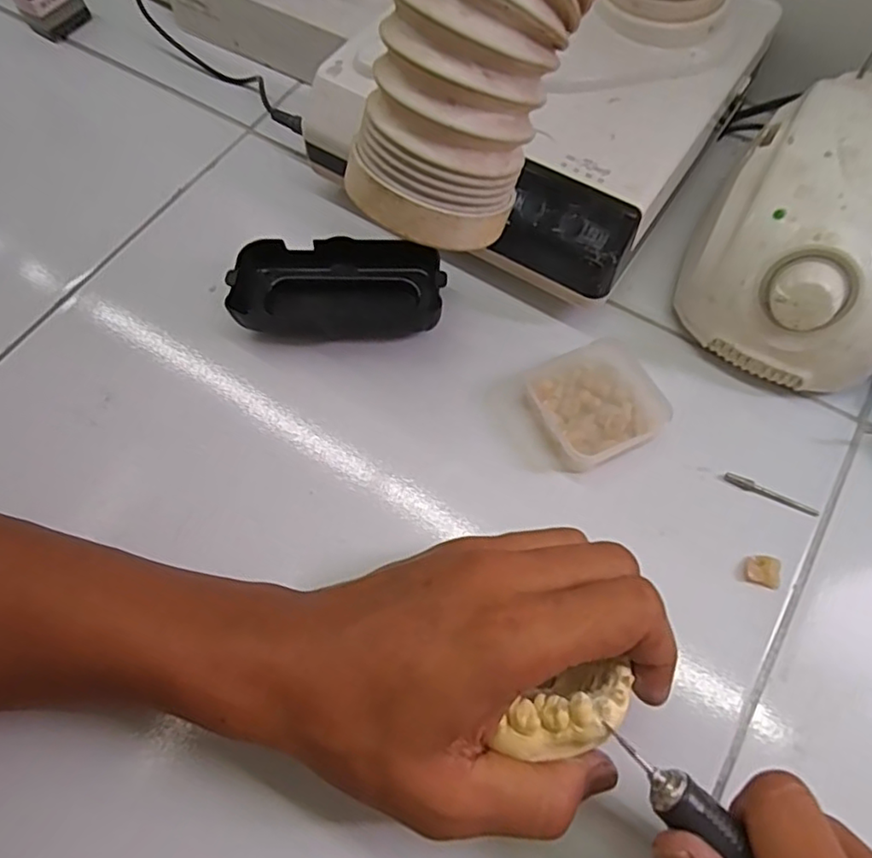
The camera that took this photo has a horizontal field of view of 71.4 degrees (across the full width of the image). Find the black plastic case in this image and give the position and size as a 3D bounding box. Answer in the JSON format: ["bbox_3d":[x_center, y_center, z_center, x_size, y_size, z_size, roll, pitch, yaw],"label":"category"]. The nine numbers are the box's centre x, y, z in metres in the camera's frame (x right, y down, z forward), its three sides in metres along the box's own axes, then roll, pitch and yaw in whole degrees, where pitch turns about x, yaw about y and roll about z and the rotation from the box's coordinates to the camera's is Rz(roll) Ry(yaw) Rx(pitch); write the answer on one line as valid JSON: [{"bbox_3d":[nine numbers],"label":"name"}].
[{"bbox_3d":[-0.052,-0.078,0.329,0.109,0.024,0.053,-2,65,-1],"label":"black plastic case"}]

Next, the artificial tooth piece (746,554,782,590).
[{"bbox_3d":[0.147,0.063,0.272,0.015,0.007,0.013,15,66,7],"label":"artificial tooth piece"}]

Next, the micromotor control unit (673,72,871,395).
[{"bbox_3d":[0.193,-0.096,0.298,0.112,0.073,0.139,24,67,11],"label":"micromotor control unit"}]

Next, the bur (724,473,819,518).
[{"bbox_3d":[0.159,0.031,0.287,0.043,0.005,0.005,23,69,12],"label":"bur"}]

